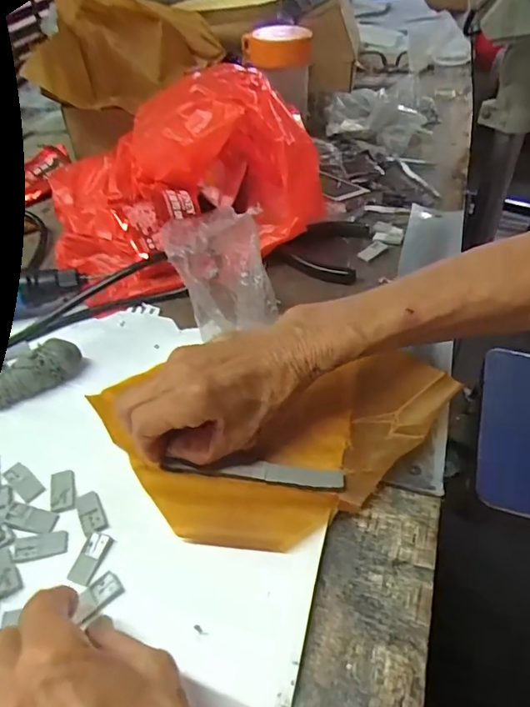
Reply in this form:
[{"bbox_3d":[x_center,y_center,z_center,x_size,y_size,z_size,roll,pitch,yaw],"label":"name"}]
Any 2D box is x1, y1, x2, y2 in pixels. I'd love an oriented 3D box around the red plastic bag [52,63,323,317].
[{"bbox_3d":[-0.082,-0.174,0.494,0.241,0.122,0.199,-14,45,-10],"label":"red plastic bag"}]

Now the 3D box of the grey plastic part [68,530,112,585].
[{"bbox_3d":[-0.097,0.112,0.289,0.015,0.004,0.028,12,46,16],"label":"grey plastic part"}]

